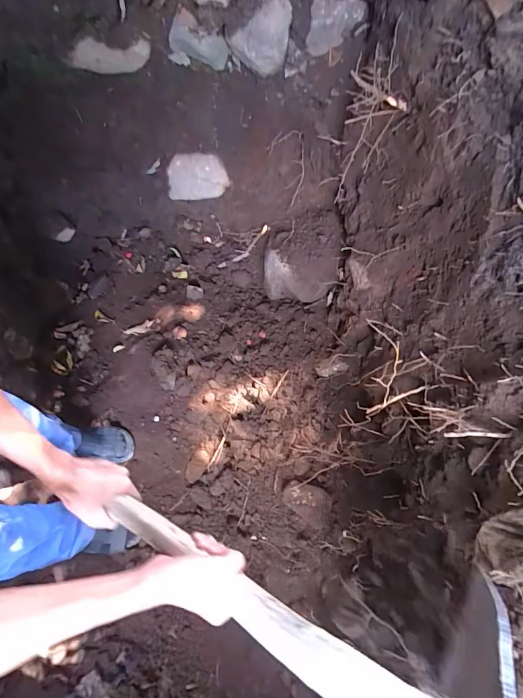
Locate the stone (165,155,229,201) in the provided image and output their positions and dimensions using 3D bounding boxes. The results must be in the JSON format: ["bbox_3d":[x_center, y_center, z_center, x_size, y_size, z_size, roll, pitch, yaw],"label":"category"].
[{"bbox_3d":[-0.214,-0.589,1.296,0.200,0.141,0.070,-3,39,5],"label":"stone"}]

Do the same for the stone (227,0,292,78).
[{"bbox_3d":[-0.004,-0.703,0.876,0.134,0.142,0.068,-1,69,-1],"label":"stone"}]

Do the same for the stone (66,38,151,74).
[{"bbox_3d":[-0.357,-0.691,0.907,0.188,0.081,0.042,-18,69,-20],"label":"stone"}]

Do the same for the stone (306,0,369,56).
[{"bbox_3d":[0.169,-0.744,0.872,0.131,0.096,0.039,-30,72,-11],"label":"stone"}]

